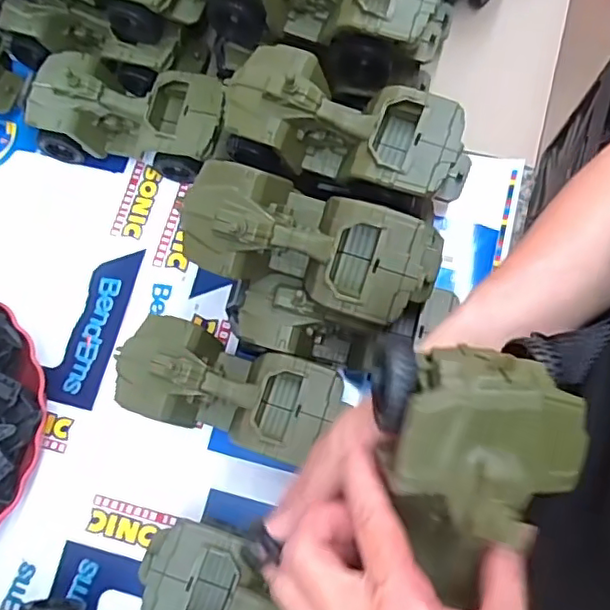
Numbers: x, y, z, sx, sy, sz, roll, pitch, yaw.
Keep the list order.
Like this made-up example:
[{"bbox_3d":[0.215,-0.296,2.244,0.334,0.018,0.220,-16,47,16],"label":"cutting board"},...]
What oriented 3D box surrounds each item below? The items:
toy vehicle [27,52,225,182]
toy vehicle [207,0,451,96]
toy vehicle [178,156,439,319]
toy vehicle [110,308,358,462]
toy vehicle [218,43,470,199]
[{"bbox_3d":[-0.155,-0.170,0.547,0.169,0.080,0.080,10,76,4],"label":"toy vehicle"},{"bbox_3d":[0.018,-0.248,0.488,0.189,0.089,0.087,15,76,5],"label":"toy vehicle"},{"bbox_3d":[0.005,-0.043,0.439,0.181,0.066,0.080,17,77,5],"label":"toy vehicle"},{"bbox_3d":[-0.058,0.067,0.485,0.179,0.079,0.083,17,77,5],"label":"toy vehicle"},{"bbox_3d":[0.033,-0.132,0.453,0.182,0.072,0.074,20,77,6],"label":"toy vehicle"}]

